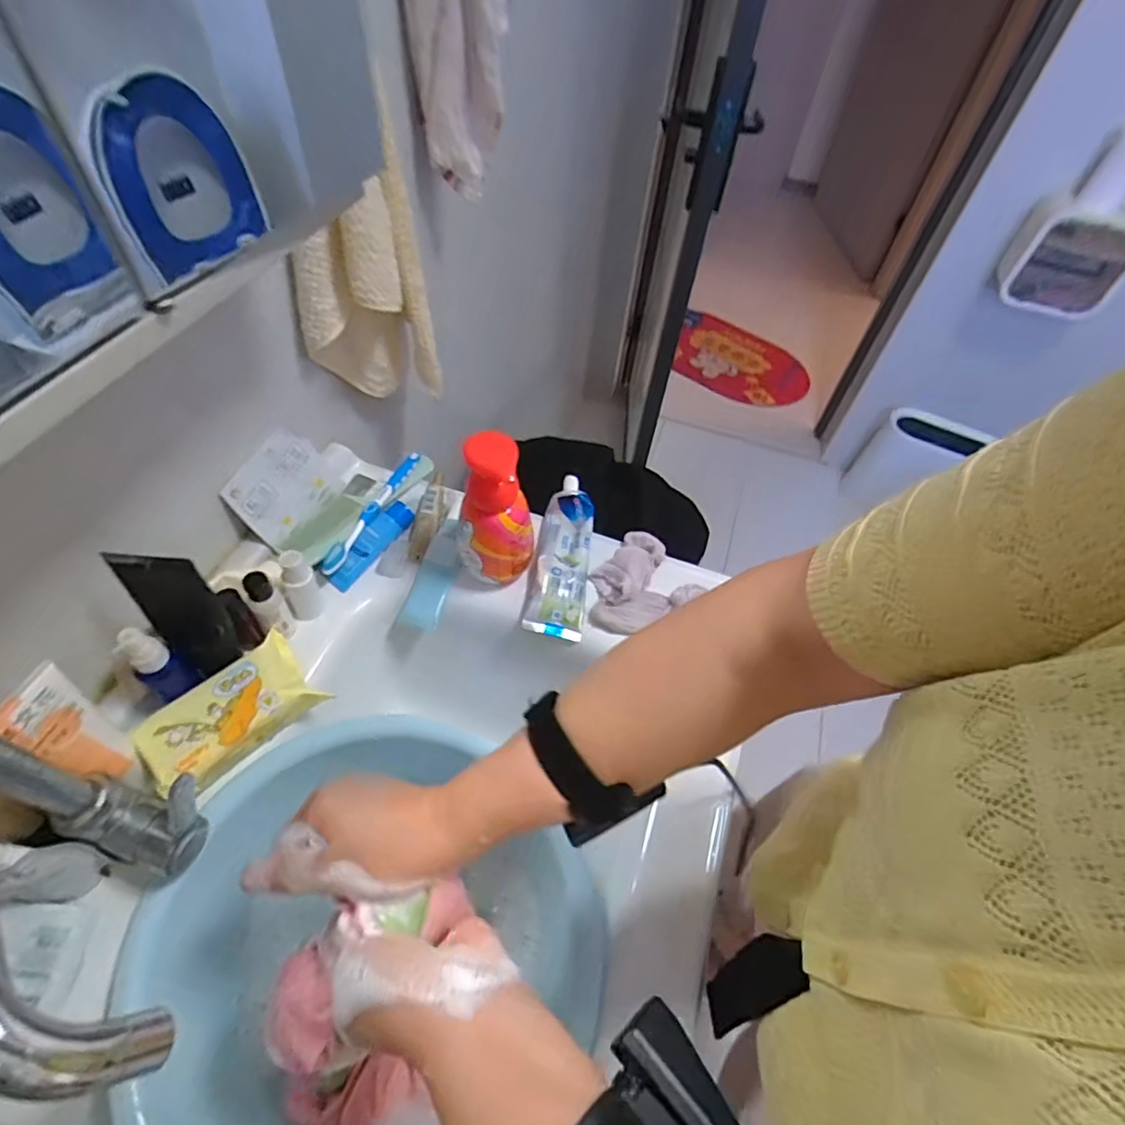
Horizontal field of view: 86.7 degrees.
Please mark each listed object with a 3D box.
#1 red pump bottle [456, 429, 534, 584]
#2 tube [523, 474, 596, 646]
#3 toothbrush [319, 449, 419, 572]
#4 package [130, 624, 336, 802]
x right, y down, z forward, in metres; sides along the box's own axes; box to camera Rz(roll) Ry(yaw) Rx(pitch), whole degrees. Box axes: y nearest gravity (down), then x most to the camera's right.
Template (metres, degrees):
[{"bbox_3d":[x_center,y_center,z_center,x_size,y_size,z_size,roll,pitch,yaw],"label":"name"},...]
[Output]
[{"bbox_3d":[-0.061,-0.044,0.544,0.068,0.149,0.054,-7,54,-11],"label":"red pump bottle"},{"bbox_3d":[0.000,-0.010,0.614,0.058,0.042,0.172,8,53,0],"label":"tube"},{"bbox_3d":[-0.196,-0.056,0.621,0.021,0.020,0.178,16,54,7],"label":"toothbrush"},{"bbox_3d":[-0.264,0.118,0.475,0.076,0.029,0.126,38,59,21],"label":"package"}]

